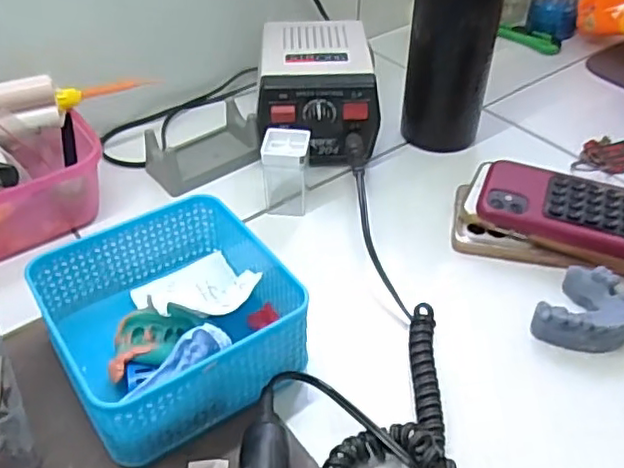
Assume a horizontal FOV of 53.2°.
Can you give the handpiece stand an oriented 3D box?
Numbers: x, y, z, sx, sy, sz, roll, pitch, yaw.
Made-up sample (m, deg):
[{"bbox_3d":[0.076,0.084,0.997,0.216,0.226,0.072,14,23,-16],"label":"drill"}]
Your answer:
[{"bbox_3d":[-0.097,-0.075,0.553,0.099,0.045,0.052,-27,48,-27],"label":"handpiece stand"}]

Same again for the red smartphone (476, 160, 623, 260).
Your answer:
[{"bbox_3d":[0.205,-0.018,0.467,0.151,0.012,0.068,17,53,17],"label":"red smartphone"}]

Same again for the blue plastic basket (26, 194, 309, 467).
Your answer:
[{"bbox_3d":[-0.086,0.050,0.383,0.132,0.057,0.142,-23,47,-24],"label":"blue plastic basket"}]

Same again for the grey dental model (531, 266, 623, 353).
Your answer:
[{"bbox_3d":[0.183,0.053,0.413,0.053,0.026,0.060,32,51,31],"label":"grey dental model"}]

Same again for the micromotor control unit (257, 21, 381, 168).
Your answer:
[{"bbox_3d":[0.005,-0.123,0.557,0.101,0.078,0.135,0,42,0],"label":"micromotor control unit"}]

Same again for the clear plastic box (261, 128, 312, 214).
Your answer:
[{"bbox_3d":[-0.021,-0.051,0.497,0.036,0.057,0.034,0,42,1],"label":"clear plastic box"}]

